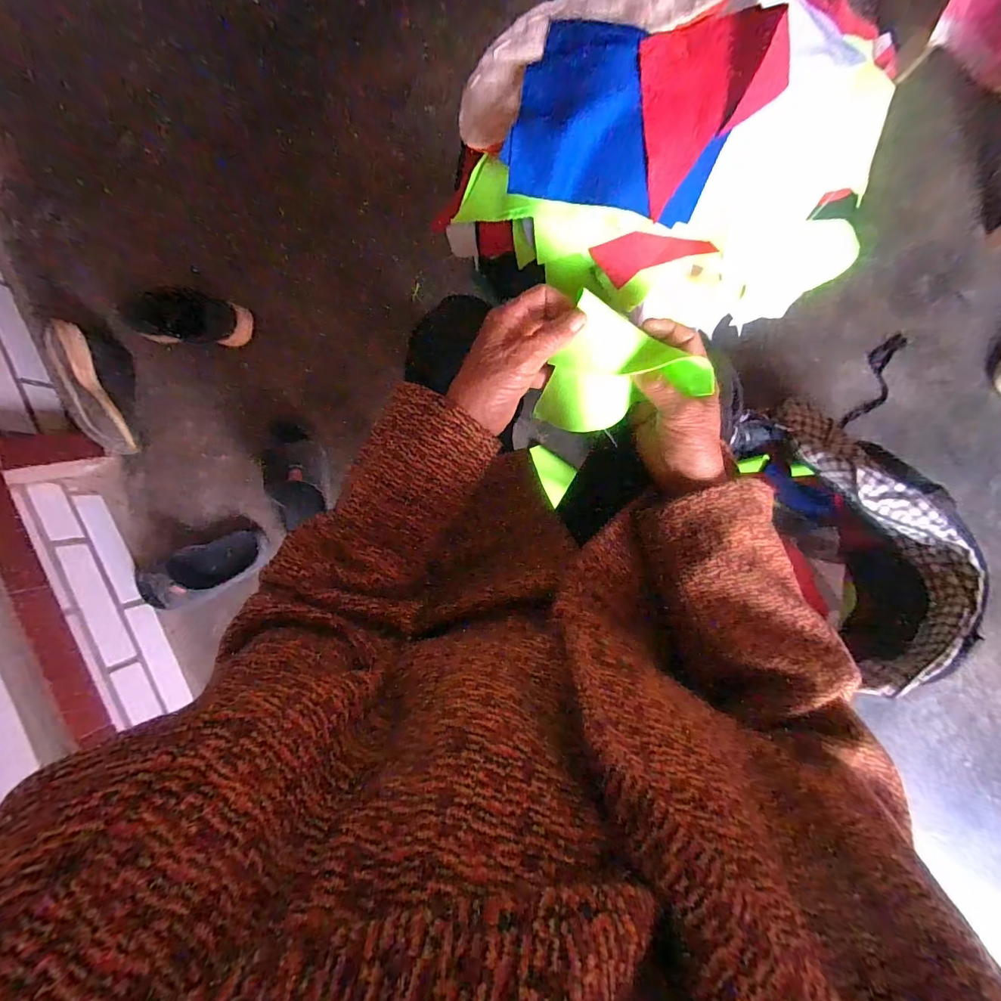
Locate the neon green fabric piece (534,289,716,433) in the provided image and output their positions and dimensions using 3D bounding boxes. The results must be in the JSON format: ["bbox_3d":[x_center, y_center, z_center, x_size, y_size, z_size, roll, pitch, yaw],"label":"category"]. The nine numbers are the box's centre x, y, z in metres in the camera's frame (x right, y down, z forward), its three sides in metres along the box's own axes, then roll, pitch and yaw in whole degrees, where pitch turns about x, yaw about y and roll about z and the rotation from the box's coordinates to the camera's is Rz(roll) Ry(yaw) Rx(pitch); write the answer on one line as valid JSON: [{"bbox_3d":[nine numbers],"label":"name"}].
[{"bbox_3d":[0.094,-0.090,0.343,0.109,0.053,0.088,25,94,4],"label":"neon green fabric piece"}]

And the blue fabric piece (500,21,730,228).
[{"bbox_3d":[0.090,-0.278,0.338,0.149,0.031,0.105,15,117,-2],"label":"blue fabric piece"}]

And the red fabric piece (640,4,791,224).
[{"bbox_3d":[0.153,-0.280,0.316,0.097,0.022,0.102,-9,110,15],"label":"red fabric piece"}]

